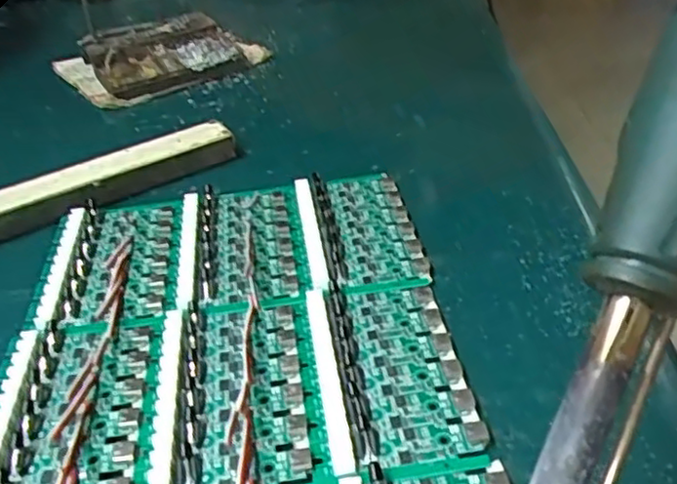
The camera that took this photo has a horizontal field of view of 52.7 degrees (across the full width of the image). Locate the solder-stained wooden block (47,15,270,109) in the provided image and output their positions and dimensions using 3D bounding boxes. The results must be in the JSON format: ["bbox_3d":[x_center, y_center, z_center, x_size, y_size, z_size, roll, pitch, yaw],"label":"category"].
[{"bbox_3d":[-0.147,-0.156,0.568,0.154,0.034,0.108,-19,38,-20],"label":"solder-stained wooden block"}]

